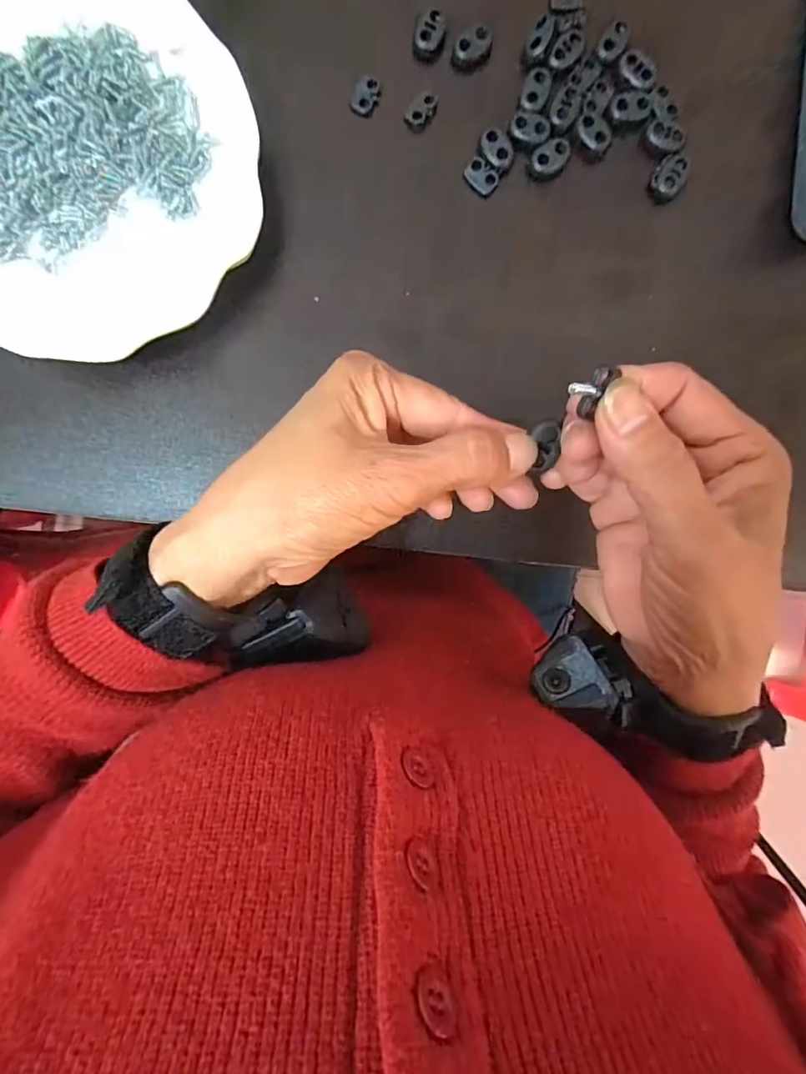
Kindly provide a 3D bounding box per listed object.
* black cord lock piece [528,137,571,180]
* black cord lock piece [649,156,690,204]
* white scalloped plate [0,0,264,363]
[{"bbox_3d":[0.075,-0.195,0.259,0.020,0.007,0.015,-29,94,-3],"label":"black cord lock piece"},{"bbox_3d":[0.138,-0.186,0.263,0.016,0.010,0.020,36,89,-5],"label":"black cord lock piece"},{"bbox_3d":[-0.161,-0.179,0.248,0.173,0.025,0.174,0,92,-4],"label":"white scalloped plate"}]

